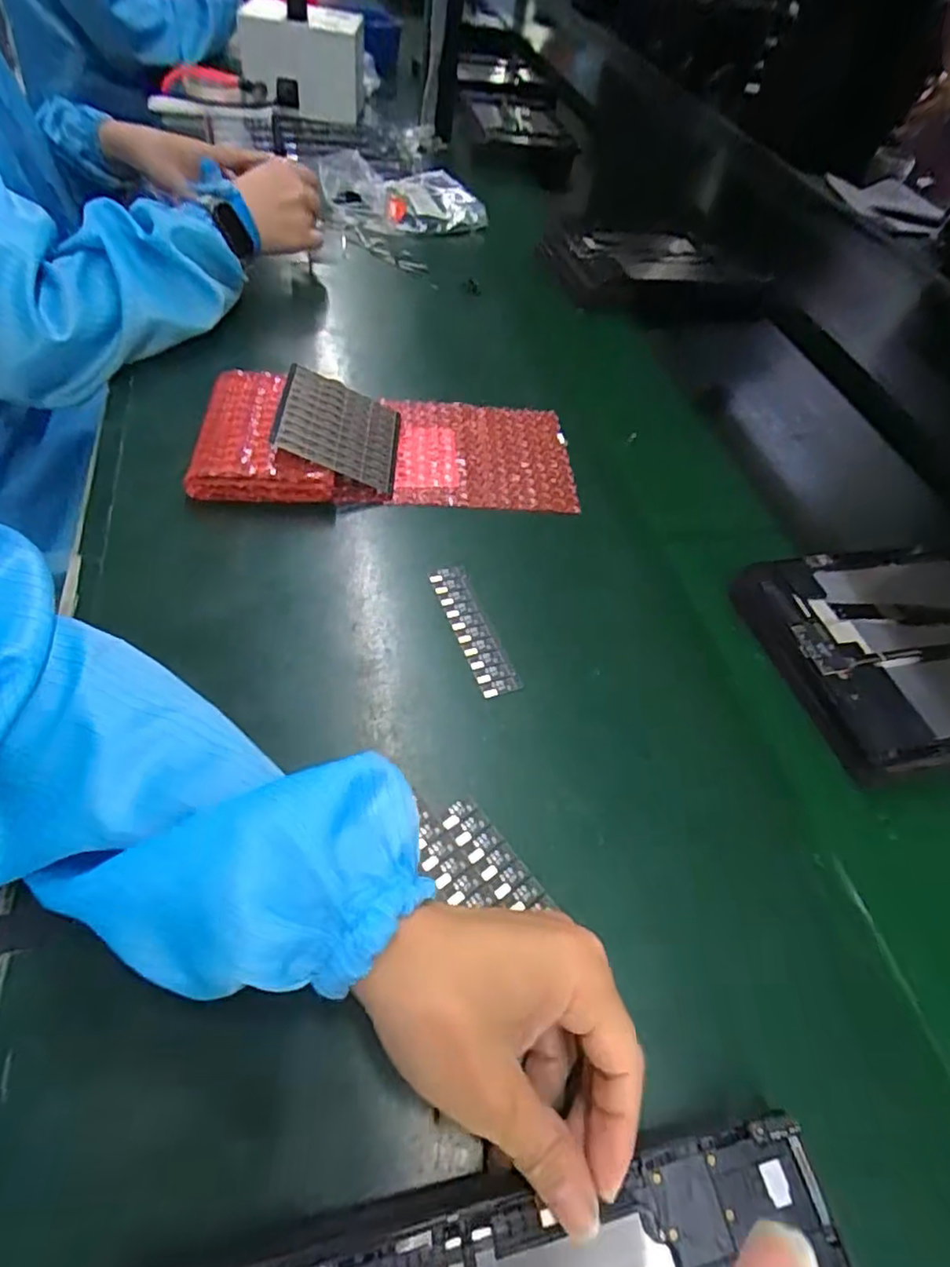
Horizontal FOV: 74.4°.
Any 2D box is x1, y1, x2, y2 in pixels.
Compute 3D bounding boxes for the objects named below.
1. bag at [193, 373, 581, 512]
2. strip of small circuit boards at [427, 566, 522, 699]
[{"bbox_3d":[-0.060,-0.145,0.462,0.268,0.035,0.116,0,53,-9],"label":"bag"},{"bbox_3d":[-0.002,-0.004,0.379,0.023,0.004,0.095,-13,56,-19],"label":"strip of small circuit boards"}]

